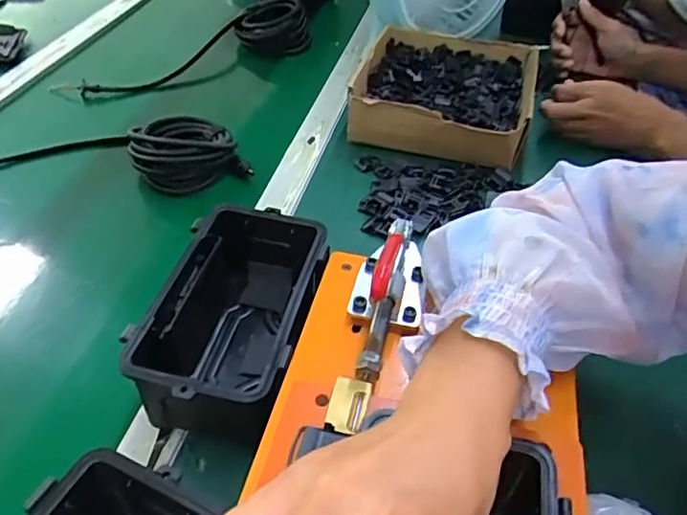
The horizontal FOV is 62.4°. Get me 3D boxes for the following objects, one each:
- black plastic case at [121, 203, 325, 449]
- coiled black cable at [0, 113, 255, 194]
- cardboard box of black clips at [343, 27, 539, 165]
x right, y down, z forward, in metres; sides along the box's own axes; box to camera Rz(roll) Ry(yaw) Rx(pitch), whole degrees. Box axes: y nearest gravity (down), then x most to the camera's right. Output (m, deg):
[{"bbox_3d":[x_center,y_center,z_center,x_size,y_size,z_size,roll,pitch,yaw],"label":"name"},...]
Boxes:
[{"bbox_3d":[-0.083,0.051,0.438,0.121,0.089,0.176,10,45,9],"label":"black plastic case"},{"bbox_3d":[-0.278,-0.121,0.645,0.335,0.062,0.101,-1,44,-3],"label":"coiled black cable"},{"bbox_3d":[0.128,-0.212,0.724,0.212,0.061,0.227,11,45,10],"label":"cardboard box of black clips"}]

